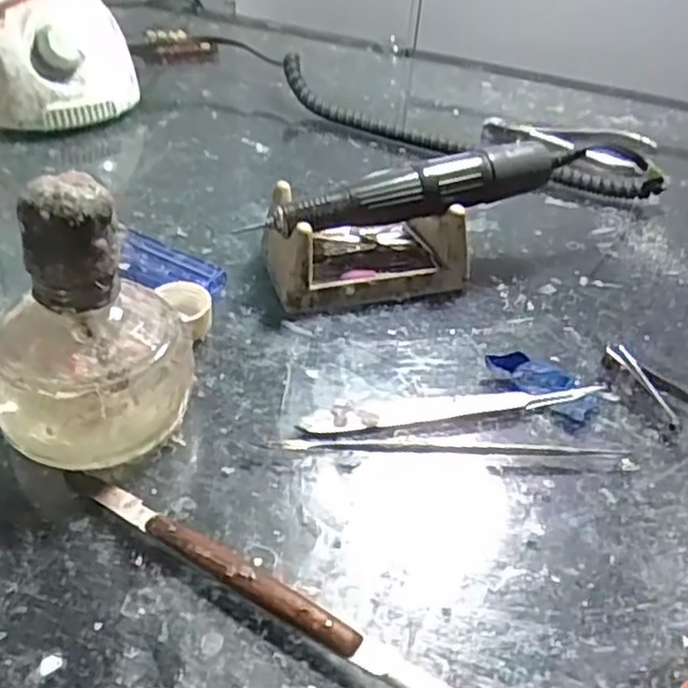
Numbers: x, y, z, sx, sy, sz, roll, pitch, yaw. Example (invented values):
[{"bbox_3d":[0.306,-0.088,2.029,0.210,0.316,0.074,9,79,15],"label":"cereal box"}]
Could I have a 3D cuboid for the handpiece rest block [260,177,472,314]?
[{"bbox_3d":[0.010,-0.053,0.369,0.096,0.044,0.055,-11,44,-18],"label":"handpiece rest block"}]

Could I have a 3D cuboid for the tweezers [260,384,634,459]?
[{"bbox_3d":[0.046,0.034,0.303,0.143,0.004,0.037,0,42,-7],"label":"tweezers"}]

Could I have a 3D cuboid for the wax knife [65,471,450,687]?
[{"bbox_3d":[-0.027,0.081,0.238,0.170,0.010,0.012,24,44,20],"label":"wax knife"}]

